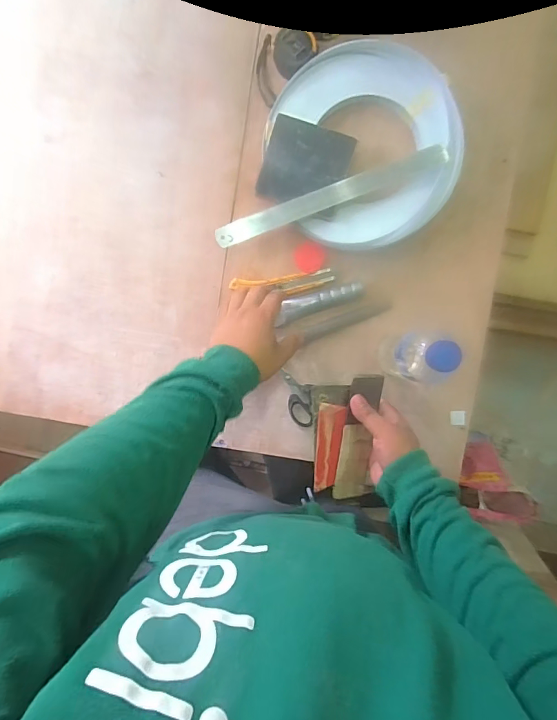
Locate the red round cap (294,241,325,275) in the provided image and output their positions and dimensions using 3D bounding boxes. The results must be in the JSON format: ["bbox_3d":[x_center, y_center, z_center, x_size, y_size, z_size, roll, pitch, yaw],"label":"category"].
[{"bbox_3d":[0.044,-0.145,0.581,0.041,0.019,0.040,0,94,1],"label":"red round cap"}]

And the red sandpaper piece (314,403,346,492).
[{"bbox_3d":[0.061,0.108,0.508,0.034,0.004,0.108,2,99,-23],"label":"red sandpaper piece"}]

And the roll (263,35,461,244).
[{"bbox_3d":[0.120,-0.290,0.563,0.244,0.039,0.255,0,94,1],"label":"roll"}]

